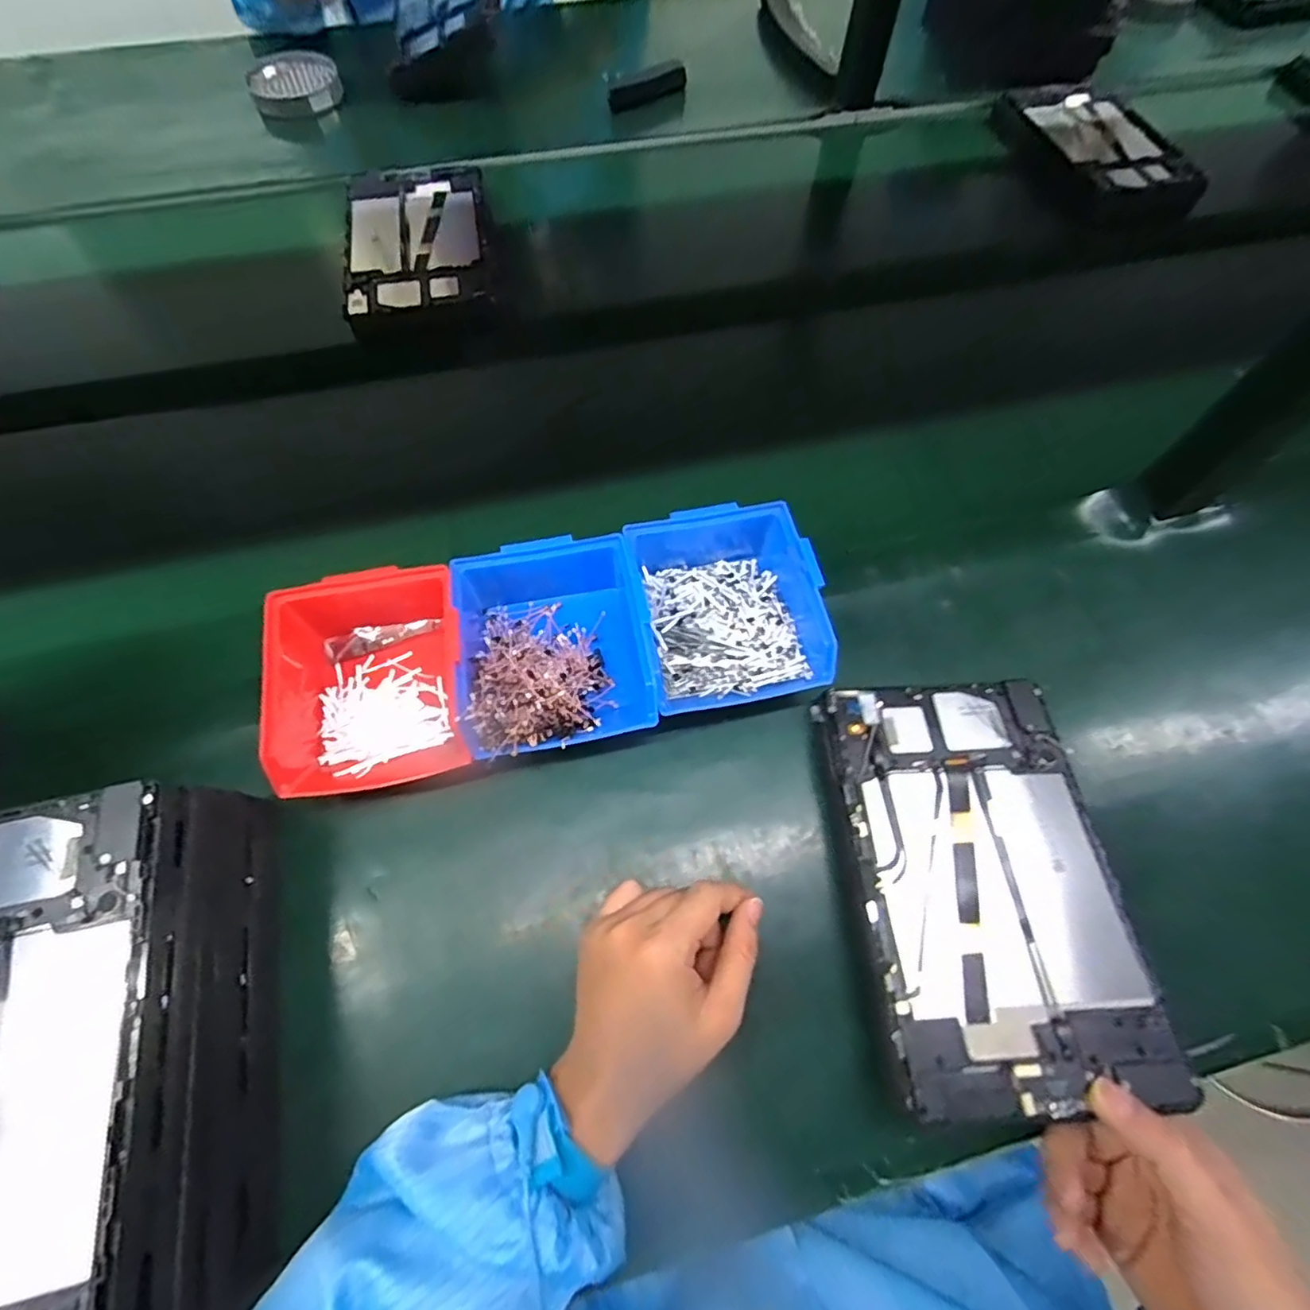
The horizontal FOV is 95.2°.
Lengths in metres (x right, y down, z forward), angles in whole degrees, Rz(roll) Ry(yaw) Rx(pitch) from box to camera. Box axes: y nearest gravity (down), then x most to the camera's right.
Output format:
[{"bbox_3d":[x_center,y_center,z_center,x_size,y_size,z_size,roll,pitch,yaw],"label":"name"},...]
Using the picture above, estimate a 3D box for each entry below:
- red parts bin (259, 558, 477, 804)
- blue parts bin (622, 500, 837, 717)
[{"bbox_3d":[-0.194,0.010,0.411,0.132,0.065,0.158,-10,65,-6],"label":"red parts bin"},{"bbox_3d":[0.049,-0.035,0.440,0.122,0.078,0.150,-10,65,-6],"label":"blue parts bin"}]

